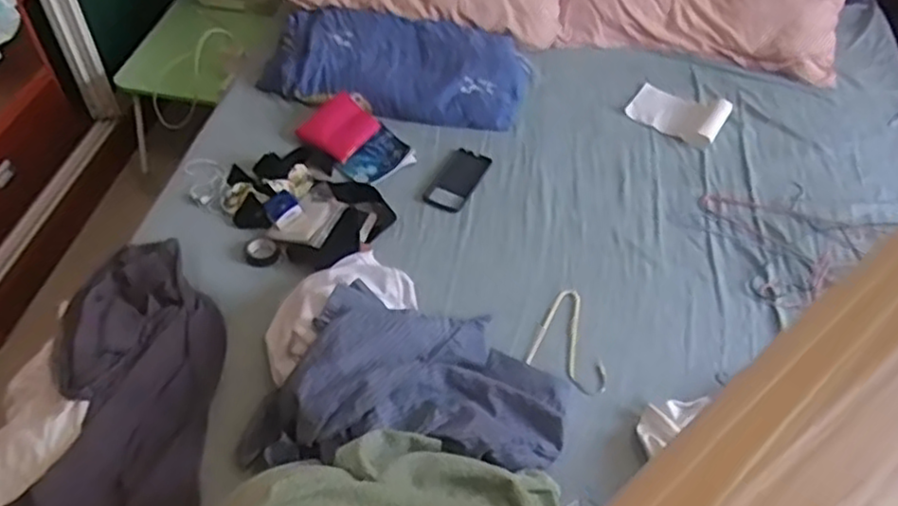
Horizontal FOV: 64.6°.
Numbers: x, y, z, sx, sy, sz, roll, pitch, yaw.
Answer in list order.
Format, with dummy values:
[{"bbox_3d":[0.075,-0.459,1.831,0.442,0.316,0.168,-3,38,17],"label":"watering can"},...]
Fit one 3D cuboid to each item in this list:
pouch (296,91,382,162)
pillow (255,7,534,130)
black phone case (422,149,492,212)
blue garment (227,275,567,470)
[{"bbox_3d":[-0.223,-0.253,1.437,0.115,0.024,0.126,43,81,-2],"label":"pouch"},{"bbox_3d":[-0.110,-0.408,1.559,0.566,0.087,0.294,9,51,5],"label":"pillow"},{"bbox_3d":[0.017,-0.144,1.379,0.081,0.015,0.168,21,53,14],"label":"black phone case"},{"bbox_3d":[-0.054,0.175,1.034,0.458,0.114,0.261,2,50,-2],"label":"blue garment"}]

